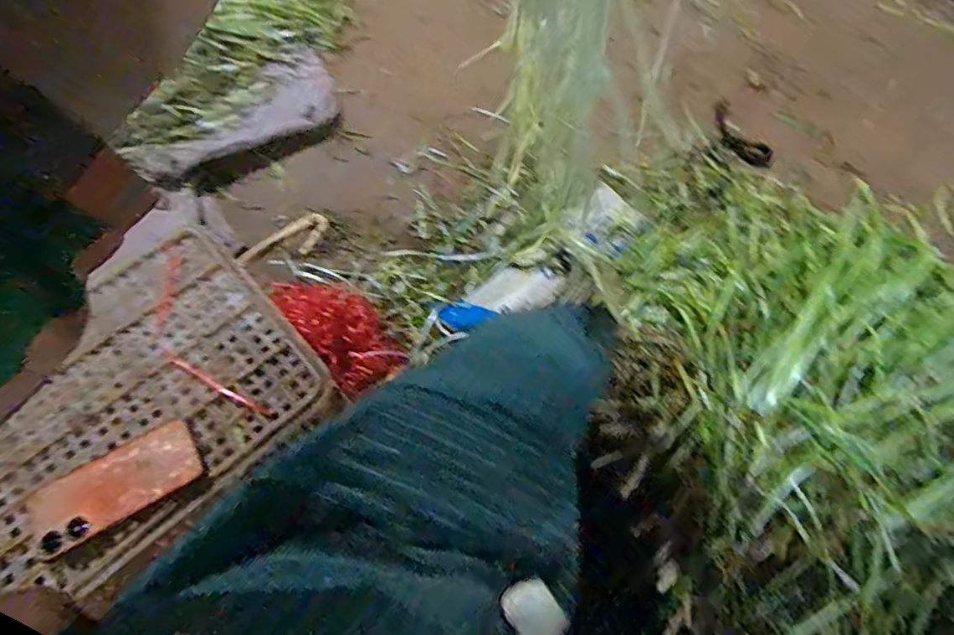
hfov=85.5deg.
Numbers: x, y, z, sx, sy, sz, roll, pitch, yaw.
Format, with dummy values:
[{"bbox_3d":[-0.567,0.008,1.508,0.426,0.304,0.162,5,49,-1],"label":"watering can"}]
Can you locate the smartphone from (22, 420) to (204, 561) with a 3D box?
[{"bbox_3d":[-0.373,0.172,0.532,0.158,0.013,0.078,-33,68,-17],"label":"smartphone"}]

